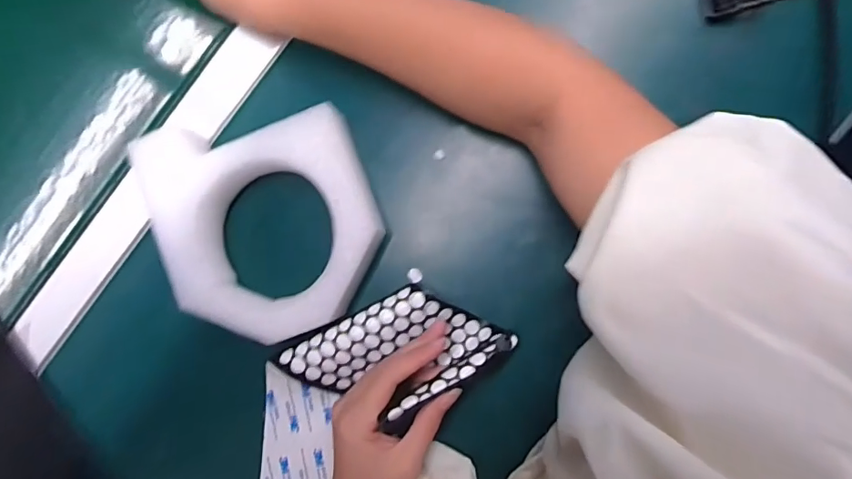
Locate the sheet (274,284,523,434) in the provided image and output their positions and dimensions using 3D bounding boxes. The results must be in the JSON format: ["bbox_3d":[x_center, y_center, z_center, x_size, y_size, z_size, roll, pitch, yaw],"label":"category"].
[{"bbox_3d":[-0.023,0.077,0.337,0.150,0.059,0.073,-24,86,7],"label":"sheet"}]

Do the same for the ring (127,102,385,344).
[{"bbox_3d":[-0.110,-0.013,0.362,0.148,0.051,0.158,0,90,8],"label":"ring"}]

